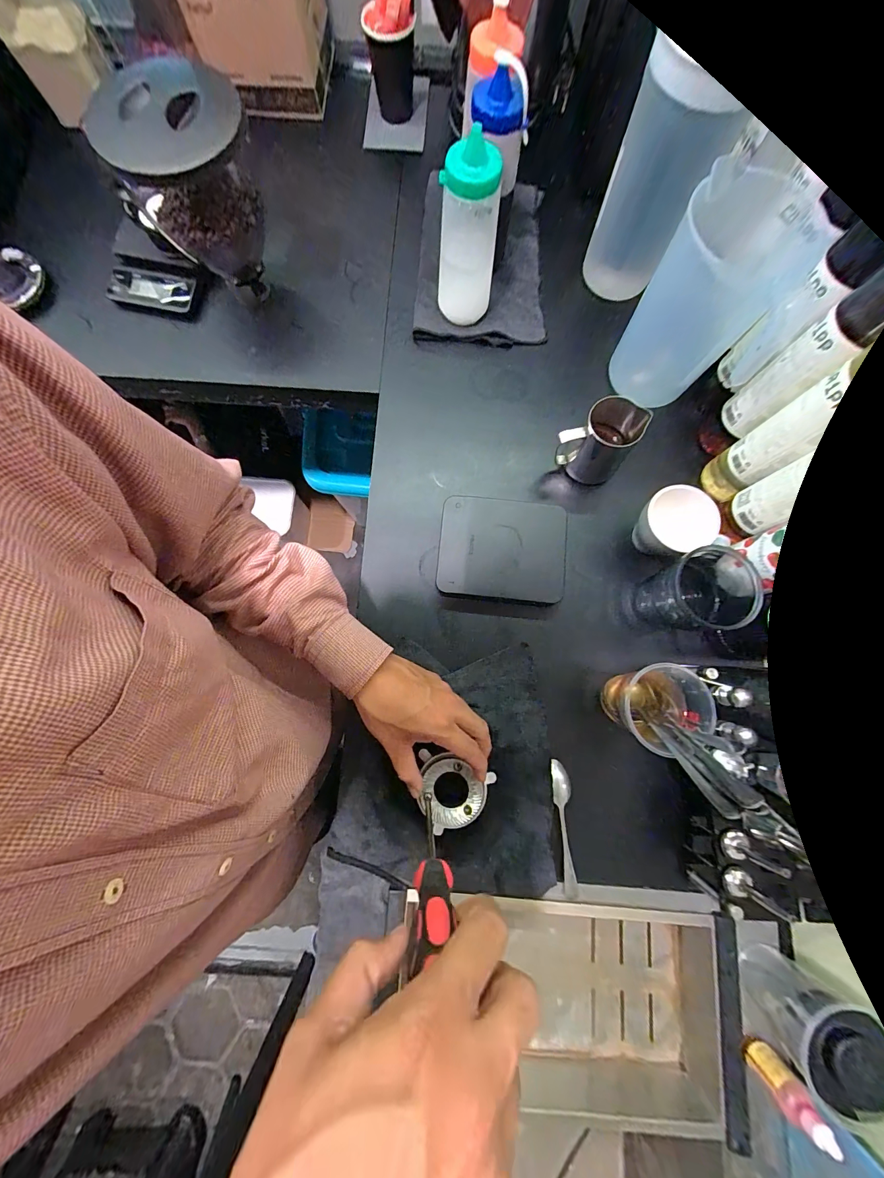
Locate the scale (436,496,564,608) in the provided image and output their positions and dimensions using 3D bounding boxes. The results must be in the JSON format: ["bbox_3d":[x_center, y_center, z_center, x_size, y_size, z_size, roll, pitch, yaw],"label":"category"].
[{"bbox_3d":[0.076,-0.049,0.483,0.156,0.037,0.126,6,80,0],"label":"scale"}]

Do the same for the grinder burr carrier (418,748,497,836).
[{"bbox_3d":[0.005,0.214,0.395,0.081,0.018,0.070,26,80,6],"label":"grinder burr carrier"}]

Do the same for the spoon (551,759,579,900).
[{"bbox_3d":[0.144,0.276,0.433,0.024,0.013,0.143,-5,80,-2],"label":"spoon"}]

